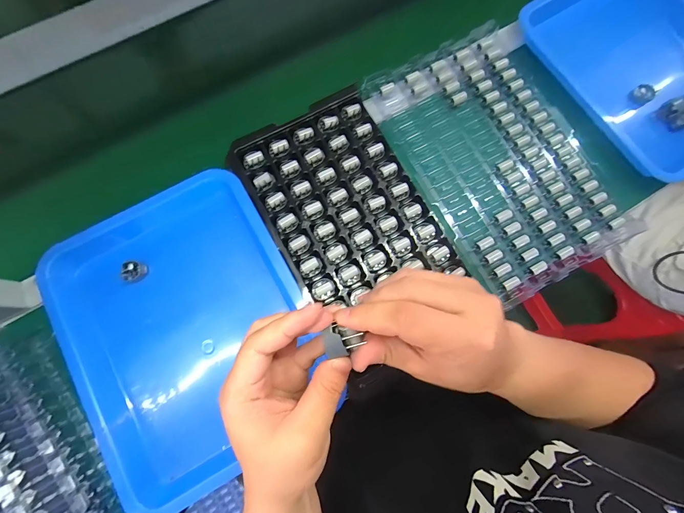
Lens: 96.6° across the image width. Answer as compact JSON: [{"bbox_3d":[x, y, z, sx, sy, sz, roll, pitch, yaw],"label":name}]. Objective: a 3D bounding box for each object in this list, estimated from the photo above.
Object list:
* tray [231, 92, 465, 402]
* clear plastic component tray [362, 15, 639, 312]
[{"bbox_3d":[0.019,-0.036,0.385,0.193,0.022,0.351,-29,79,-7],"label":"tray"},{"bbox_3d":[0.205,-0.139,0.421,0.230,0.018,0.354,-28,79,-7],"label":"clear plastic component tray"}]

